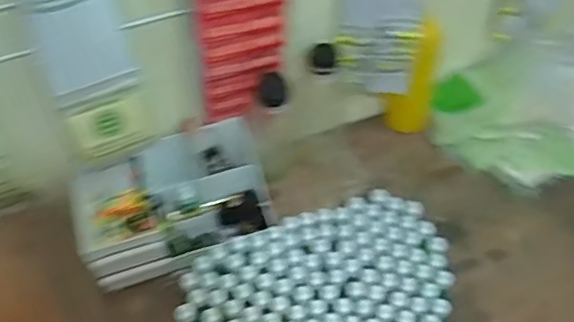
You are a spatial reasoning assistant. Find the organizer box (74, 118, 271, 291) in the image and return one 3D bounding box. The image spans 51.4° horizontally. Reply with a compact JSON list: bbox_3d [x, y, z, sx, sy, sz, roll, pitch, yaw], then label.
[{"bbox_3d":[-0.146,0.054,0.773,0.239,0.094,0.141,-16,54,-11],"label":"organizer box"}]

